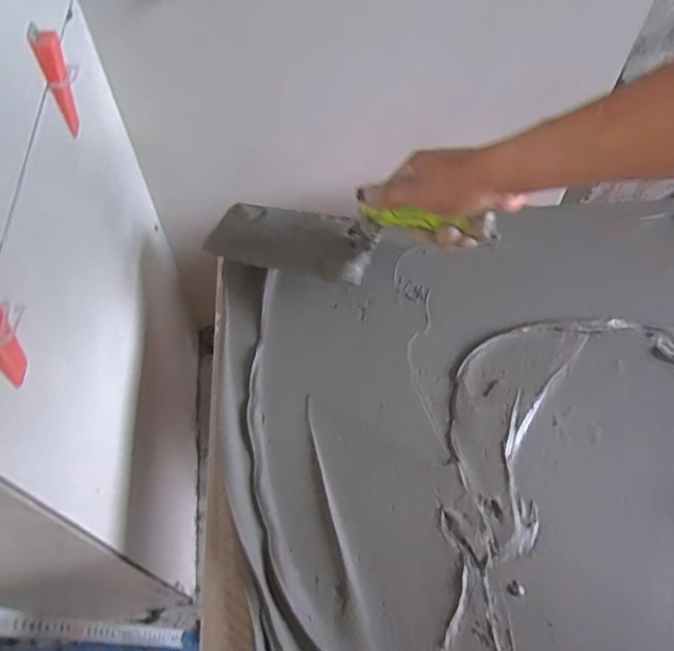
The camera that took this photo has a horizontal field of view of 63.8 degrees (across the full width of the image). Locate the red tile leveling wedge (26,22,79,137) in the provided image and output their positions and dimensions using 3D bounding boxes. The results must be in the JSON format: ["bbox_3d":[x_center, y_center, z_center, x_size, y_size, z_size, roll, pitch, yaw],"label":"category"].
[{"bbox_3d":[-0.220,-0.192,0.431,0.018,0.081,0.023,-3,56,-3],"label":"red tile leveling wedge"}]

